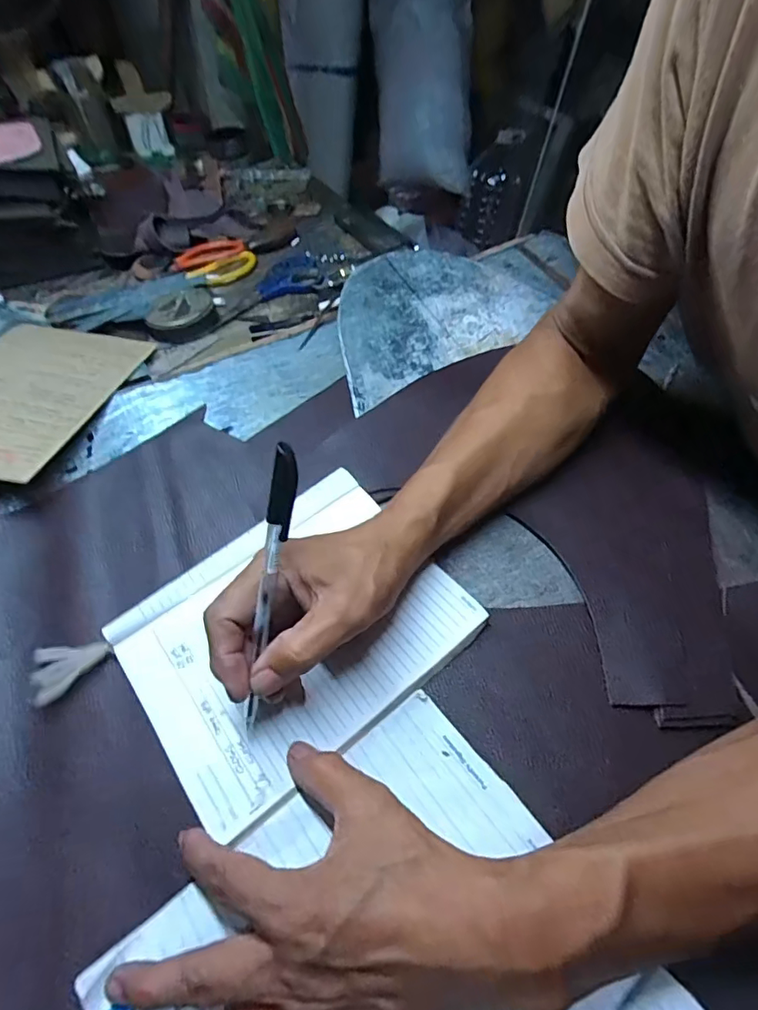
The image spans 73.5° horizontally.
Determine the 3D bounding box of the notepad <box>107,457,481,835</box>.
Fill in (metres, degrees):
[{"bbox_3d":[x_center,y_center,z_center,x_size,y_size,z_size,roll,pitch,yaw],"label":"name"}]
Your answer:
[{"bbox_3d":[-0.055,0.076,0.328,0.196,0.014,0.159,-33,58,-22],"label":"notepad"}]

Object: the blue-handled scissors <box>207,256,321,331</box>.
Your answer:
[{"bbox_3d":[-0.142,-0.266,0.619,0.161,0.009,0.079,-31,58,-20],"label":"blue-handled scissors"}]

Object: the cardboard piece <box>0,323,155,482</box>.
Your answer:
[{"bbox_3d":[-0.332,-0.109,0.467,0.158,0.011,0.222,10,45,0],"label":"cardboard piece"}]

